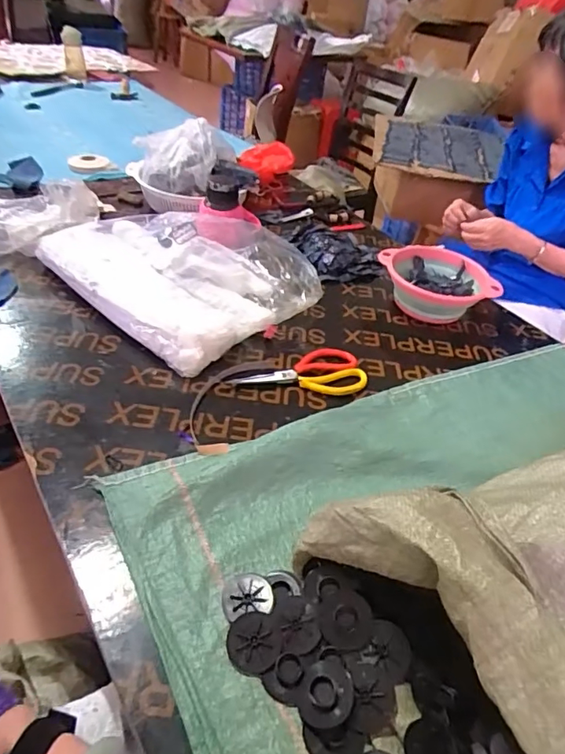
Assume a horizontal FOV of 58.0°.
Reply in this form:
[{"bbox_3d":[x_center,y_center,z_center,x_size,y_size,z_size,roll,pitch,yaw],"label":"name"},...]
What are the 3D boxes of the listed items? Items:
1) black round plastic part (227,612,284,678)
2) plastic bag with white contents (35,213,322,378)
[{"bbox_3d":[-0.026,0.250,0.480,0.050,0.011,0.050,-1,50,1],"label":"black round plastic part"},{"bbox_3d":[-0.180,-0.205,0.927,0.411,0.105,0.350,33,45,26],"label":"plastic bag with white contents"}]

